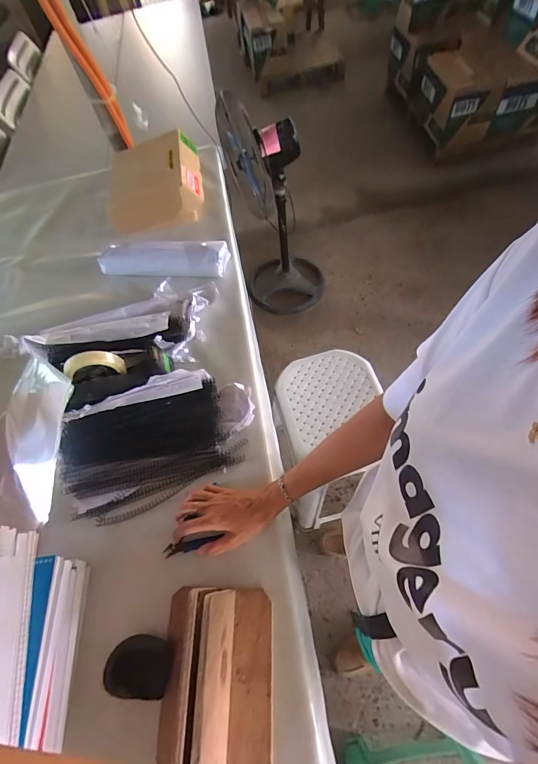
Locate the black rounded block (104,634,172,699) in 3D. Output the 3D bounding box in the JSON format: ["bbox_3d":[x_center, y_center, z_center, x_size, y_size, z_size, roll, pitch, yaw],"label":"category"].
[{"bbox_3d":[-0.172,0.370,0.455,0.085,0.014,0.064,-7,61,4],"label":"black rounded block"}]

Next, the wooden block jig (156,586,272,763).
[{"bbox_3d":[-0.070,0.351,0.400,0.138,0.109,0.196,-2,61,5],"label":"wooden block jig"}]

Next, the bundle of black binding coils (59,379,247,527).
[{"bbox_3d":[-0.213,0.118,0.608,0.301,0.032,0.180,-20,61,-3],"label":"bundle of black binding coils"}]

